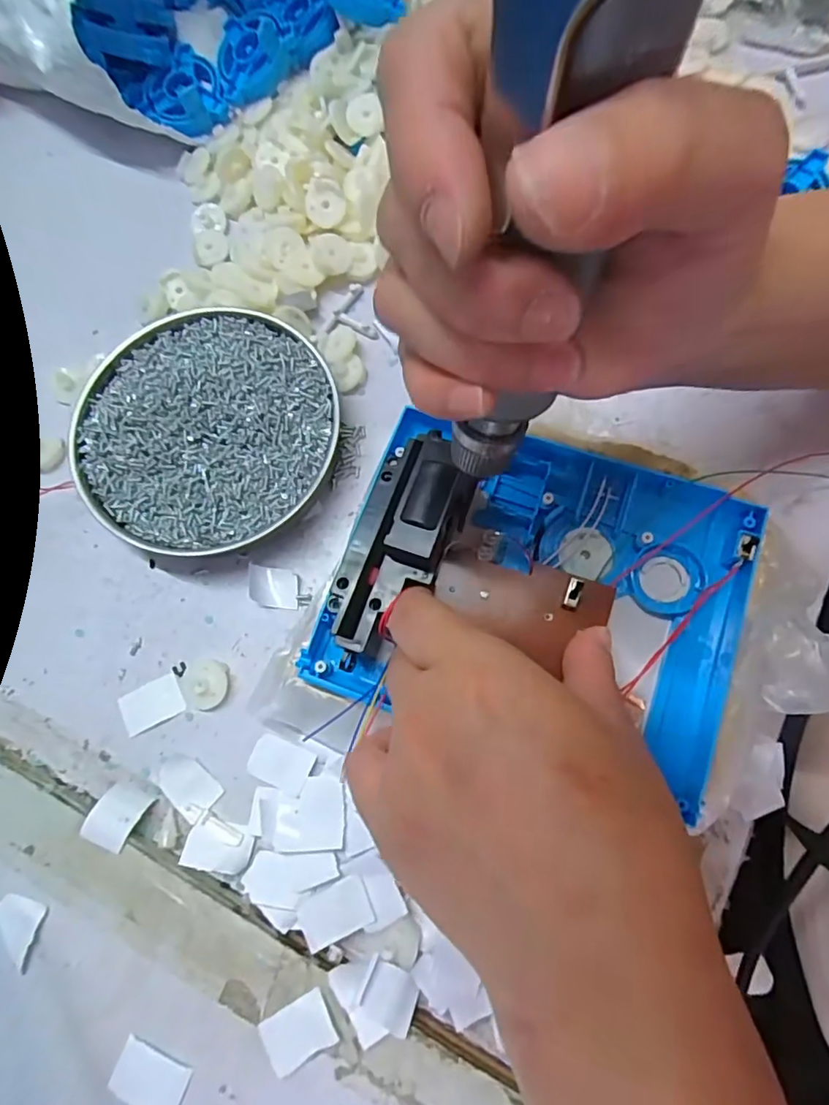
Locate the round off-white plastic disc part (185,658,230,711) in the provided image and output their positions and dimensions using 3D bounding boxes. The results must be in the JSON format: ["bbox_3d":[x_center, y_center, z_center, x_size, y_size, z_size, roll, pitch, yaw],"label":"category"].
[{"bbox_3d":[-0.101,0.063,0.268,0.022,0.006,0.023,-1,75,3],"label":"round off-white plastic disc part"}]

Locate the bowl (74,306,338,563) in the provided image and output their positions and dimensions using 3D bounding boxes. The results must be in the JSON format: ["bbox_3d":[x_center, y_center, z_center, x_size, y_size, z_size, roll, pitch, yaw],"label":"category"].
[{"bbox_3d":[-0.108,-0.065,0.290,0.132,0.029,0.128,-1,75,3],"label":"bowl"}]

